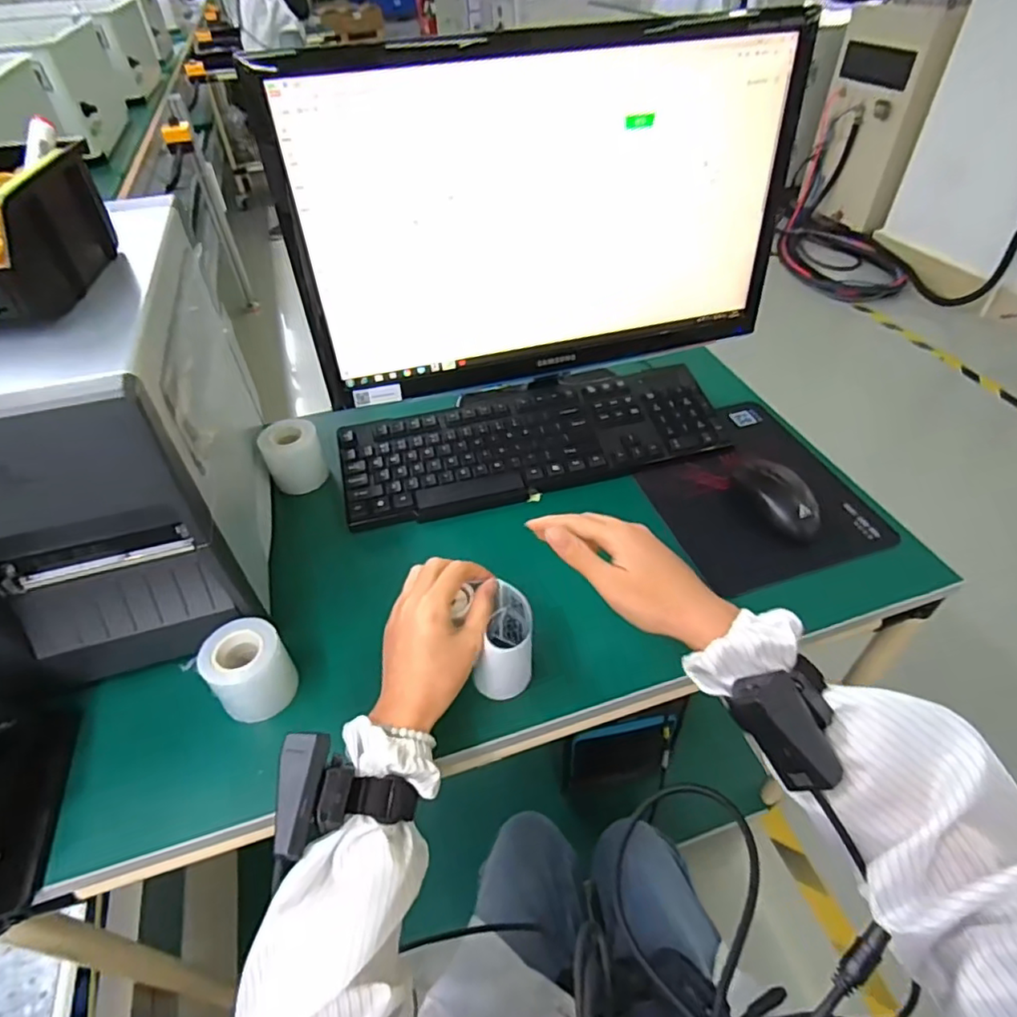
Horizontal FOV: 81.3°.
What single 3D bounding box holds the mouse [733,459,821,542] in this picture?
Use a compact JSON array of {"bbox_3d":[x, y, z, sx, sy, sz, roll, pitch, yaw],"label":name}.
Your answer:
[{"bbox_3d":[0.280,-0.015,0.622,0.056,0.031,0.111,-11,46,-8],"label":"mouse"}]

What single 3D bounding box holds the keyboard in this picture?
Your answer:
[{"bbox_3d":[0.028,-0.079,0.698,0.439,0.048,0.150,-11,46,-8],"label":"keyboard"}]

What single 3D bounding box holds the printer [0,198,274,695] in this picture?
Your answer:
[{"bbox_3d":[-0.370,-0.061,0.533,0.234,0.274,0.357,-12,46,-9],"label":"printer"}]

